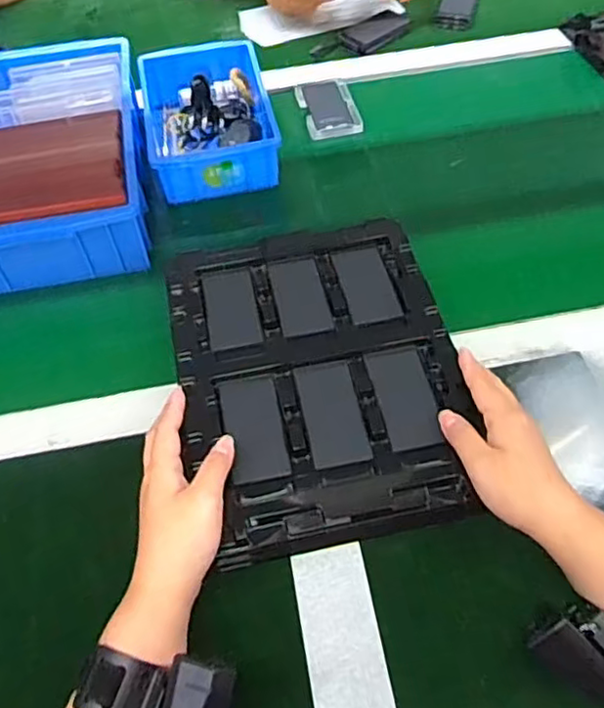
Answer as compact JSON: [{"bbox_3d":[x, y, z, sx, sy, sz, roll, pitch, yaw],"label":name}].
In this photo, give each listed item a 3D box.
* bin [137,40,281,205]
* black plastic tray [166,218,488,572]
[{"bbox_3d":[-0.106,-0.264,0.724,0.133,0.057,0.215,-12,56,-6],"label":"bin"},{"bbox_3d":[0.010,0.011,0.521,0.211,0.028,0.280,-9,55,-4],"label":"black plastic tray"}]

